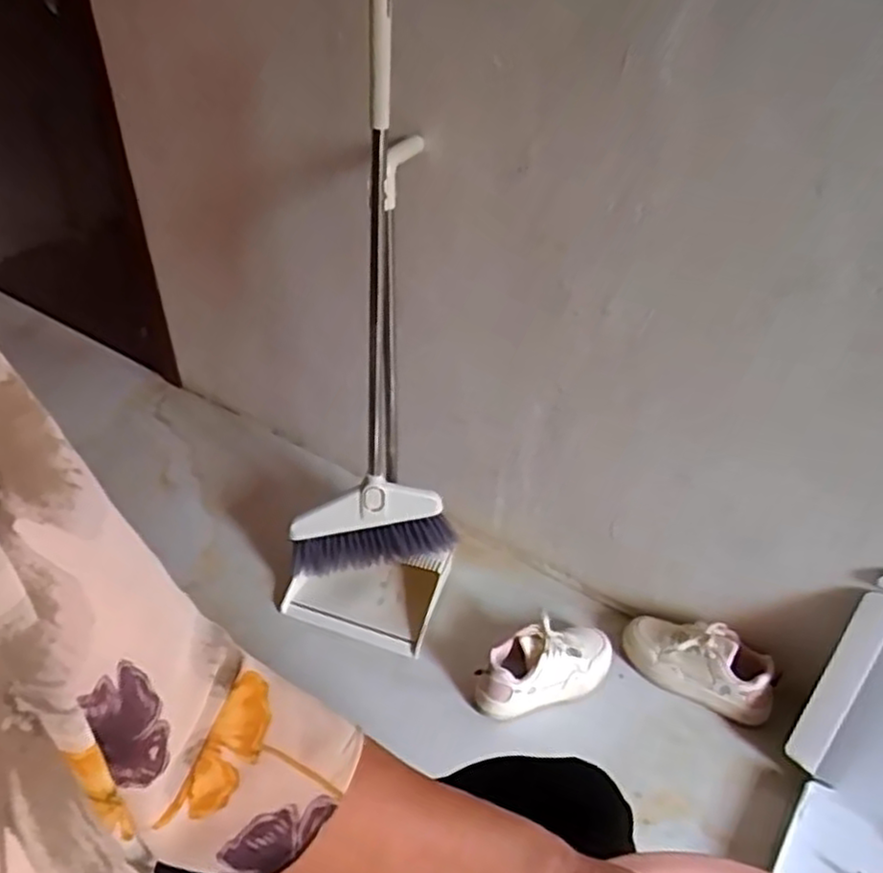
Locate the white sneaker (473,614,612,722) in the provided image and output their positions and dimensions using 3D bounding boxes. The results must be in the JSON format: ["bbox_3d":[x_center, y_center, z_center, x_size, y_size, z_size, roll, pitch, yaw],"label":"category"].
[{"bbox_3d":[0.170,0.375,1.162,0.235,0.104,0.088,-10,37,-16],"label":"white sneaker"}]

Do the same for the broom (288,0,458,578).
[{"bbox_3d":[-0.116,-0.131,1.080,0.286,0.896,0.077,-1,35,-3],"label":"broom"}]

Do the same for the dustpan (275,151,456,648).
[{"bbox_3d":[-0.120,-0.016,1.131,0.263,0.808,0.226,16,37,19],"label":"dustpan"}]

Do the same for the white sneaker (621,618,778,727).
[{"bbox_3d":[0.416,0.362,1.158,0.241,0.106,0.078,23,40,27],"label":"white sneaker"}]

